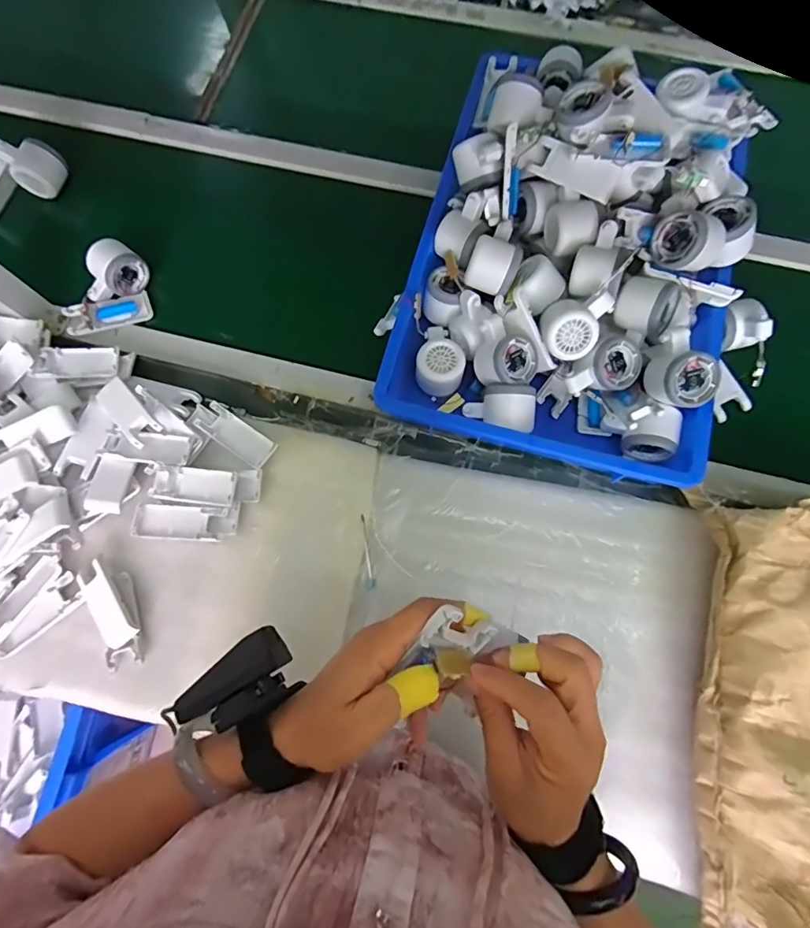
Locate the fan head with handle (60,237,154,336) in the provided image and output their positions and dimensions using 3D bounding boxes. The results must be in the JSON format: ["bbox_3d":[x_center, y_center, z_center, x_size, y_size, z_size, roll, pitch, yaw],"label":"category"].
[{"bbox_3d":[-0.391,-0.220,0.645,0.080,0.081,0.127,28,77,7],"label":"fan head with handle"}]

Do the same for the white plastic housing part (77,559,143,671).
[{"bbox_3d":[-0.326,0.167,0.535,0.049,0.022,0.115,-27,77,-7],"label":"white plastic housing part"}]

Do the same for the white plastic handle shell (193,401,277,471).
[{"bbox_3d":[-0.206,-0.034,0.587,0.103,0.018,0.038,34,78,9],"label":"white plastic handle shell"}]

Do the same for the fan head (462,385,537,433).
[{"bbox_3d":[0.112,-0.060,0.569,0.082,0.062,0.053,4,75,1],"label":"fan head"}]

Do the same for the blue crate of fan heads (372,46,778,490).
[{"bbox_3d":[0.213,-0.252,0.574,0.384,0.148,0.491,16,76,4],"label":"blue crate of fan heads"}]

